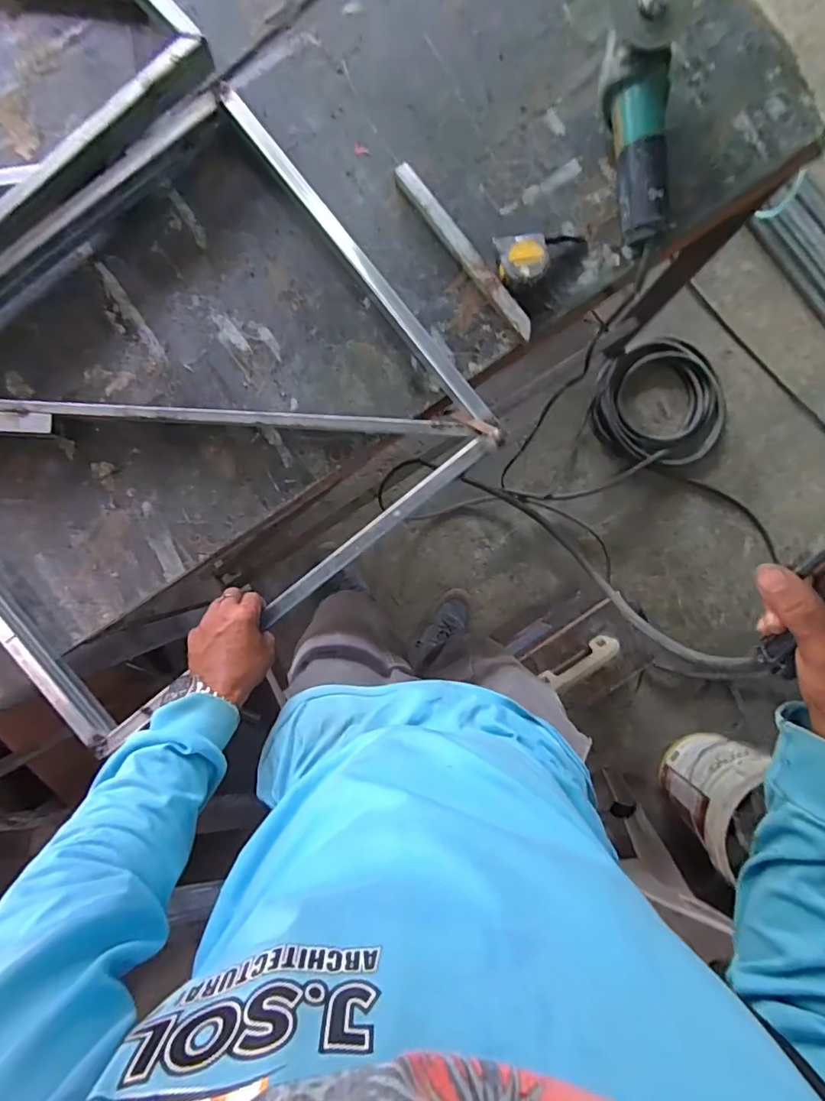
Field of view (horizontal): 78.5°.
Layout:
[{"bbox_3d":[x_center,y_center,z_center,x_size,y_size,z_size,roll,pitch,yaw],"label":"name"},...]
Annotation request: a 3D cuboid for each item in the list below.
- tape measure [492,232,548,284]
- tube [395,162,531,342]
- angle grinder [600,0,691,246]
[{"bbox_3d":[0.136,-0.365,0.643,0.068,0.035,0.067,-7,91,1],"label":"tape measure"},{"bbox_3d":[0.068,-0.383,0.653,0.024,0.024,0.266,-38,90,2],"label":"tube"},{"bbox_3d":[0.280,-0.511,0.610,0.079,0.095,0.263,-4,91,1],"label":"angle grinder"}]

